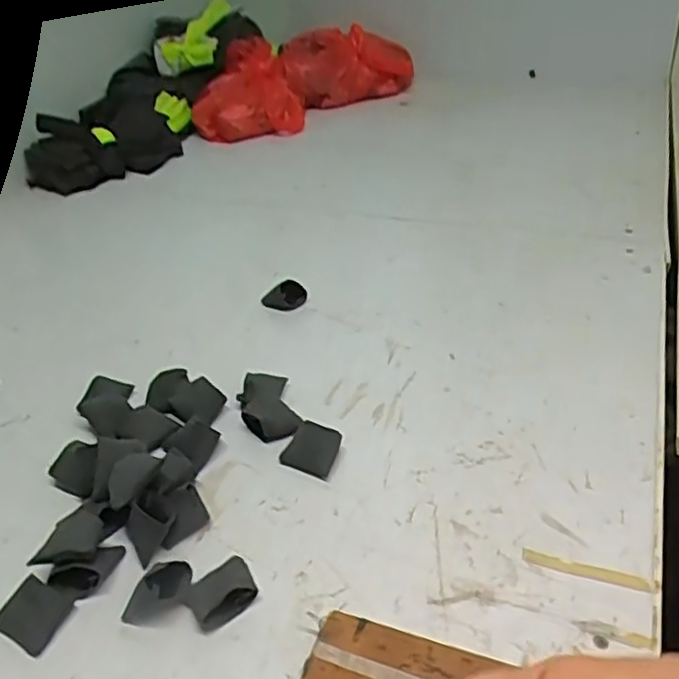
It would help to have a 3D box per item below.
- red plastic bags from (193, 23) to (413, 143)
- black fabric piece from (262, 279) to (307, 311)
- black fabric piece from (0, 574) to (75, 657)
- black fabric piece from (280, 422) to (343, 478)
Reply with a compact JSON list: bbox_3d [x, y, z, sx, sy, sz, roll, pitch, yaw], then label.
[{"bbox_3d":[-0.070,-0.414,1.085,0.330,0.113,0.167,-18,39,-16],"label":"red plastic bags"},{"bbox_3d":[-0.056,-0.044,0.681,0.044,0.029,0.019,-6,37,-1],"label":"black fabric piece"},{"bbox_3d":[-0.191,0.172,0.425,0.042,0.004,0.036,19,54,20],"label":"black fabric piece"},{"bbox_3d":[-0.022,0.082,0.509,0.041,0.022,0.031,16,42,26],"label":"black fabric piece"}]

